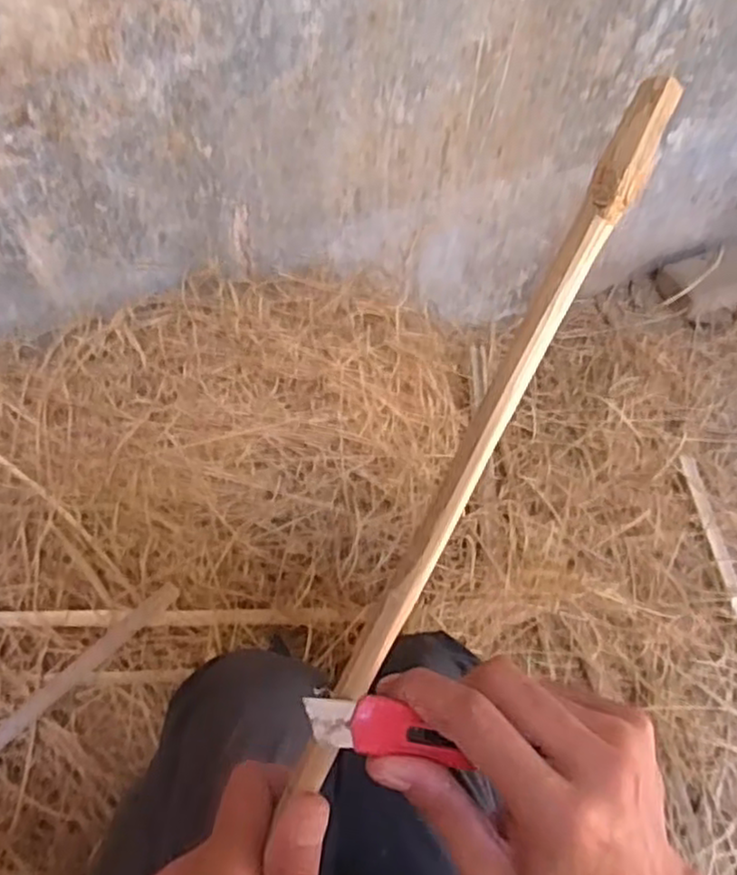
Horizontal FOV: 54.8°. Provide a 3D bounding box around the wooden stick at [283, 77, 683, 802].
[{"bbox_3d":[0.042,0.004,0.274,0.015,0.008,0.297,28,95,17],"label":"wooden stick"}]

